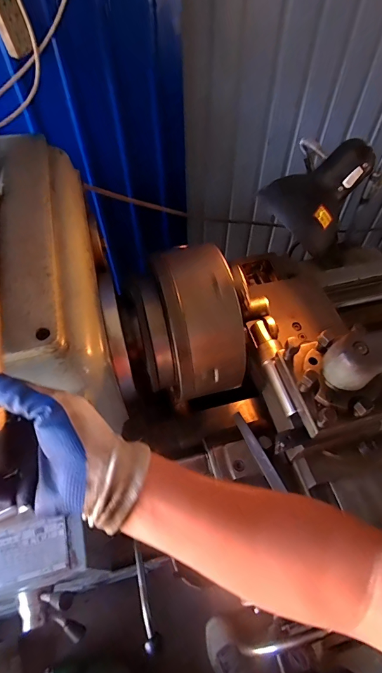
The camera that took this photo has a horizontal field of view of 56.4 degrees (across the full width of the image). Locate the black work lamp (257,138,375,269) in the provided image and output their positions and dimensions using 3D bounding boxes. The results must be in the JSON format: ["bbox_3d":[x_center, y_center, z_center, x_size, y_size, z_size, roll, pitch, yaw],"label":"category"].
[{"bbox_3d":[0.169,-0.191,0.504,0.135,0.119,0.112,14,57,10],"label":"black work lamp"}]

